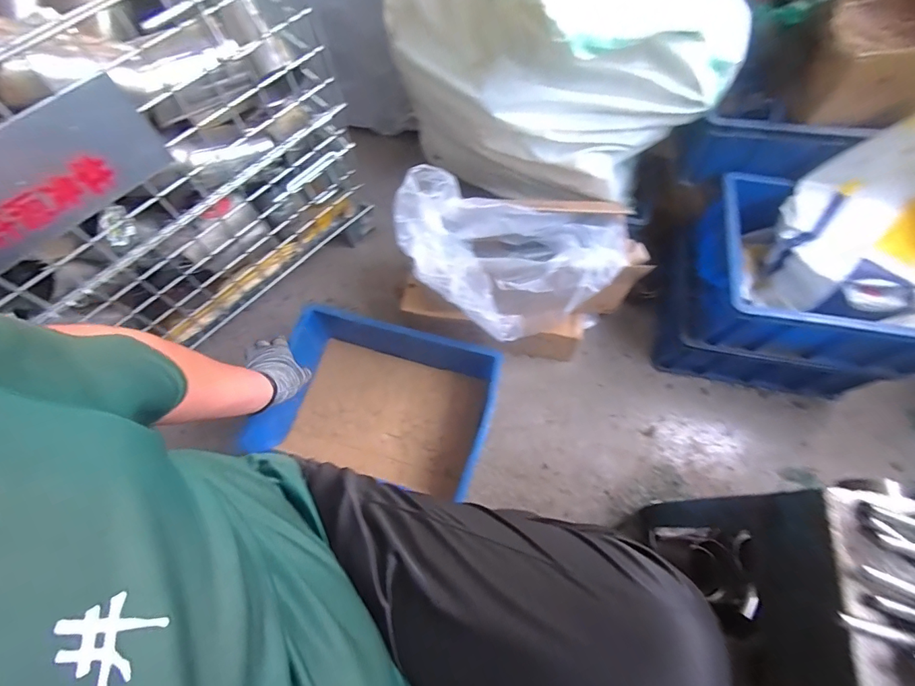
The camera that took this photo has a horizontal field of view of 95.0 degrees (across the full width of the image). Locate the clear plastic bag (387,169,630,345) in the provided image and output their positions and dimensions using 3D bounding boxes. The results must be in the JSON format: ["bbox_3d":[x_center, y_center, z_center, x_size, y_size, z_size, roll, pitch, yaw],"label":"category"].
[{"bbox_3d":[0.109,-0.124,0.702,0.392,0.222,0.224,-7,68,-2],"label":"clear plastic bag"}]

